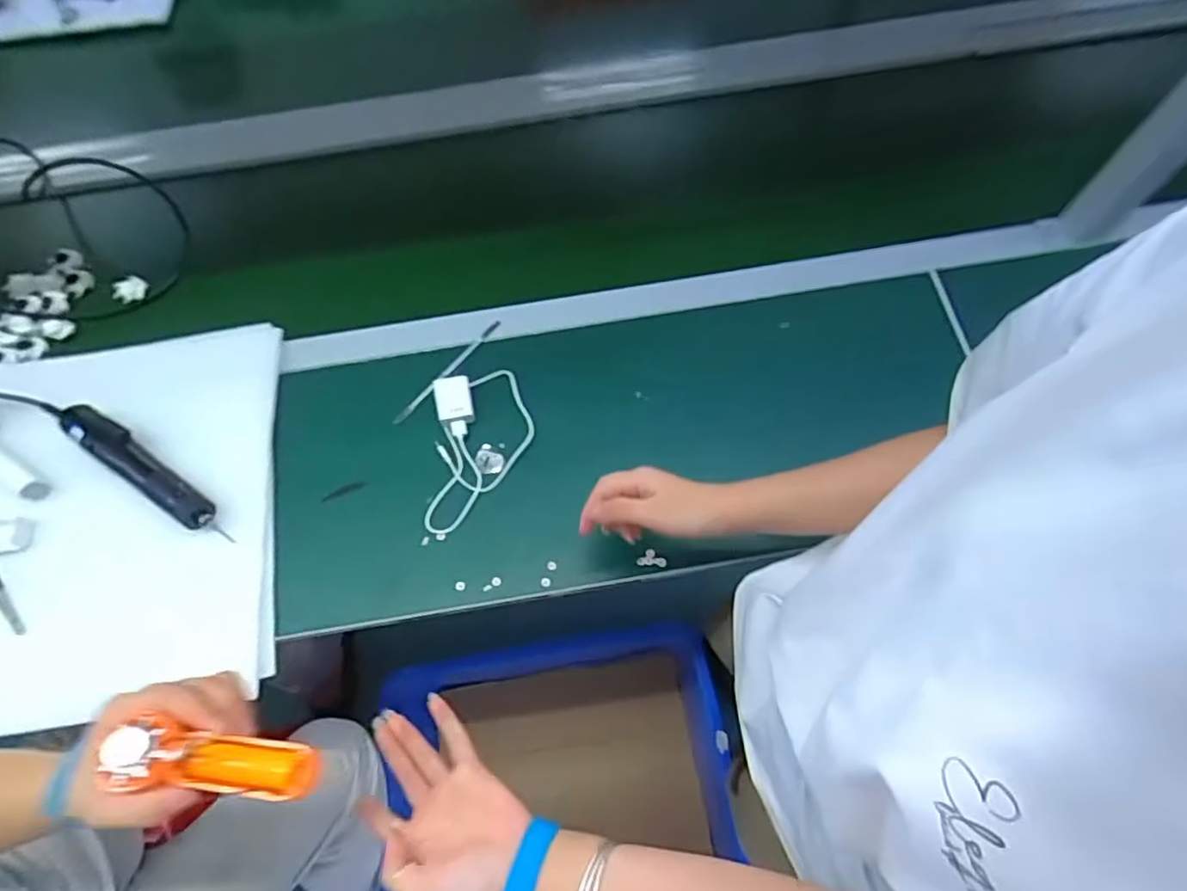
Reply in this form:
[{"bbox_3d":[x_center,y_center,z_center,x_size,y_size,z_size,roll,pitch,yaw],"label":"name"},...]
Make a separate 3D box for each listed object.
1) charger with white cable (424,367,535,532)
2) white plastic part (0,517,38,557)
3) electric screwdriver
[{"bbox_3d":[-0.120,-0.002,0.677,0.107,0.021,0.178,-1,68,1],"label":"charger with white cable"},{"bbox_3d":[-0.615,0.096,0.641,0.111,0.010,0.039,-6,68,-1],"label":"white plastic part"},{"bbox_3d":[-0.463,0.022,0.655,0.224,0.026,0.037,31,72,13],"label":"electric screwdriver"}]

